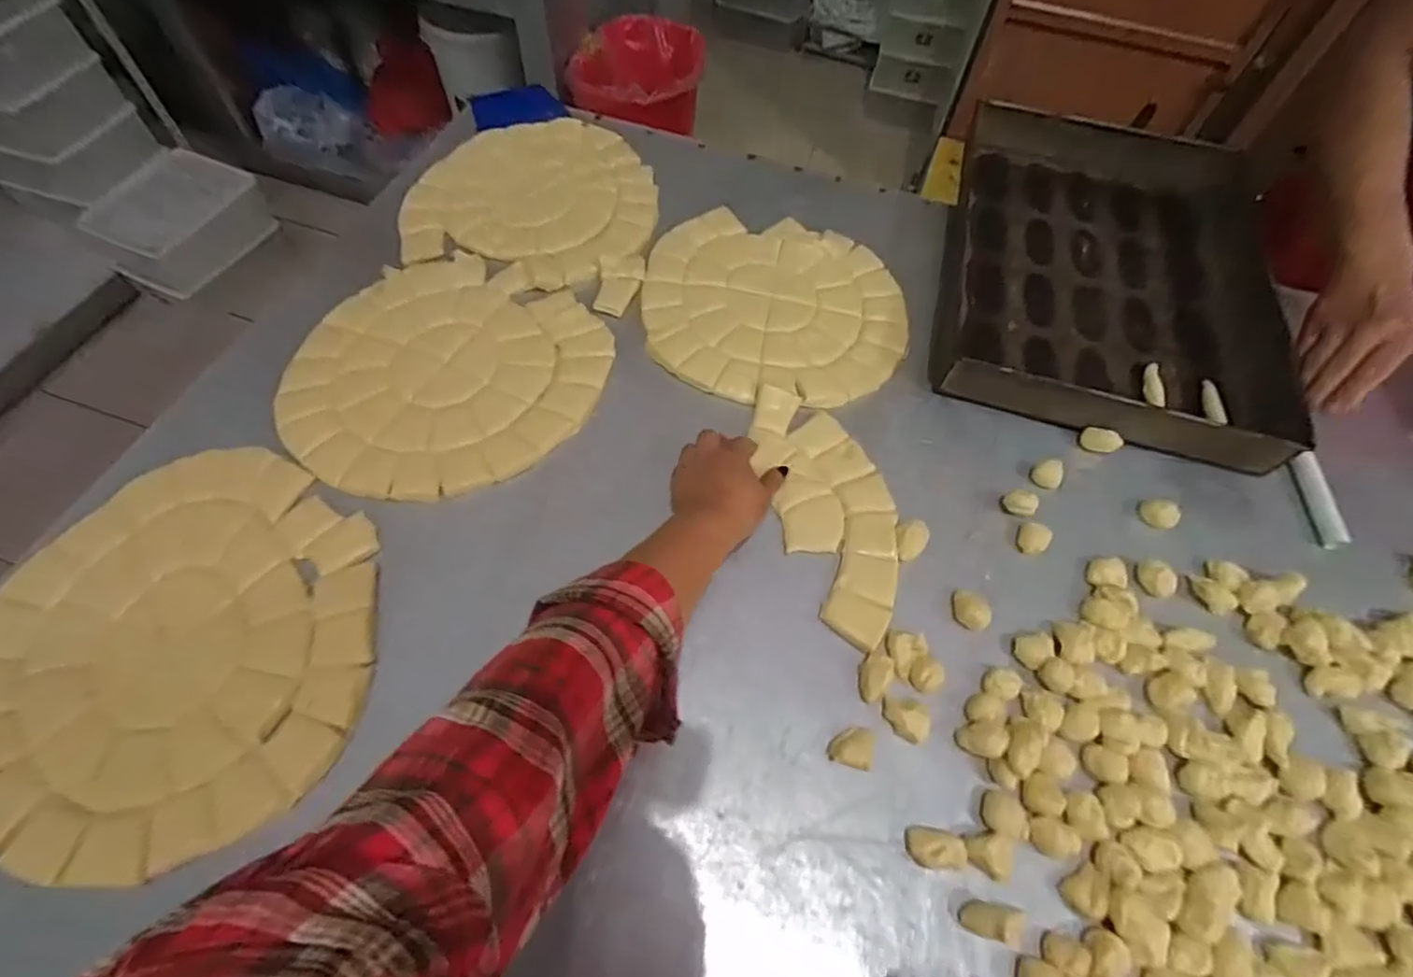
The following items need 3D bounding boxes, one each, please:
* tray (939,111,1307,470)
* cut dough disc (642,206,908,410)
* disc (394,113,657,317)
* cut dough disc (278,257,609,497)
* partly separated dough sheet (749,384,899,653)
[{"bbox_3d":[0.497,-0.299,0.788,0.368,0.051,0.605,17,61,6],"label":"tray"},{"bbox_3d":[0.079,-0.218,0.740,0.291,0.013,0.290,2,59,-3],"label":"cut dough disc"},{"bbox_3d":[-0.210,-0.368,0.806,0.305,0.009,0.319,2,59,-3],"label":"disc"},{"bbox_3d":[-0.267,-0.120,0.663,0.297,0.013,0.294,16,59,5],"label":"cut dough disc"},{"bbox_3d":[0.121,0.013,0.615,0.106,0.009,0.271,-12,63,-11],"label":"partly separated dough sheet"}]

